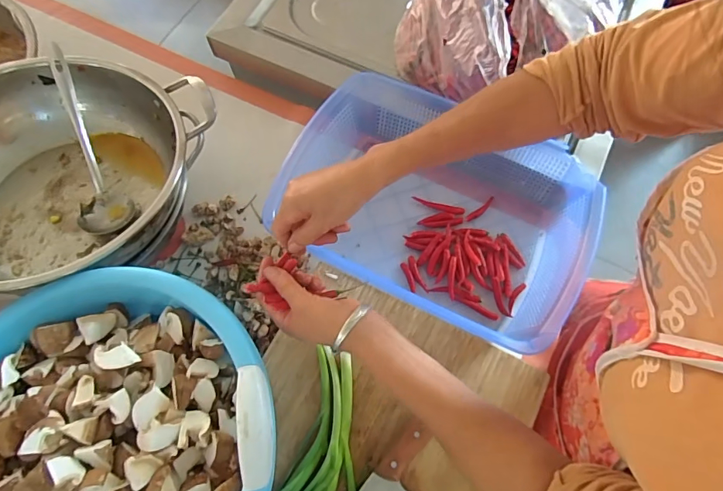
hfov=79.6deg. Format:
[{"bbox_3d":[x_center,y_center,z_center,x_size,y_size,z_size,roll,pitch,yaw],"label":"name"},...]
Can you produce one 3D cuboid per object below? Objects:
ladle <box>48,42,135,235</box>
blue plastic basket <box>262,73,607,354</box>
[{"bbox_3d":[-0.363,-0.140,0.587,0.060,0.057,0.257,-14,88,-4],"label":"ladle"},{"bbox_3d":[0.090,-0.048,0.595,0.396,0.115,0.274,27,73,10],"label":"blue plastic basket"}]

